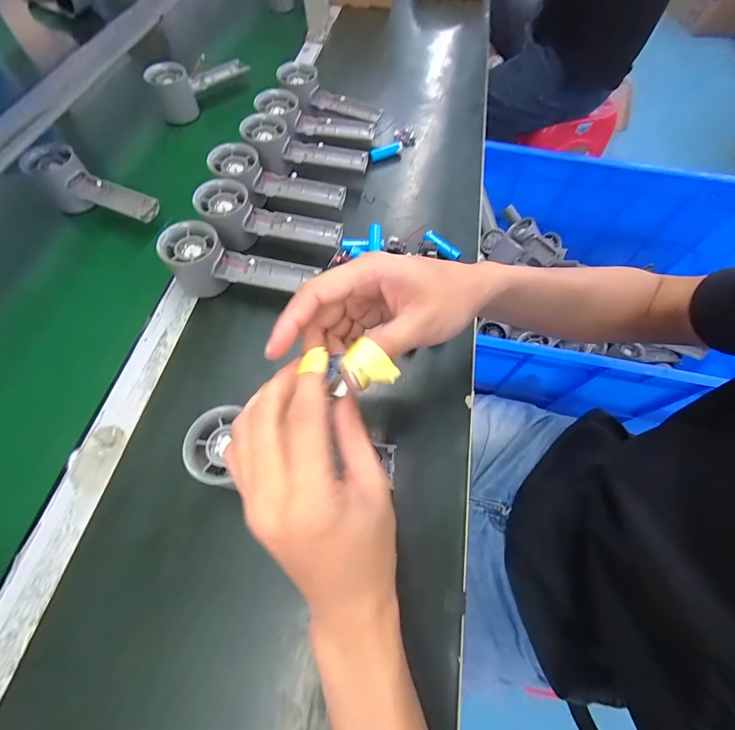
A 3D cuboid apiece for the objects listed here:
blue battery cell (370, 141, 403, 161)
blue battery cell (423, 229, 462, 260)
[{"bbox_3d":[0.024,-0.305,0.484,0.057,0.014,0.020,-29,68,-16],"label":"blue battery cell"},{"bbox_3d":[0.088,-0.143,0.407,0.013,0.011,0.051,-40,72,-20],"label":"blue battery cell"}]

